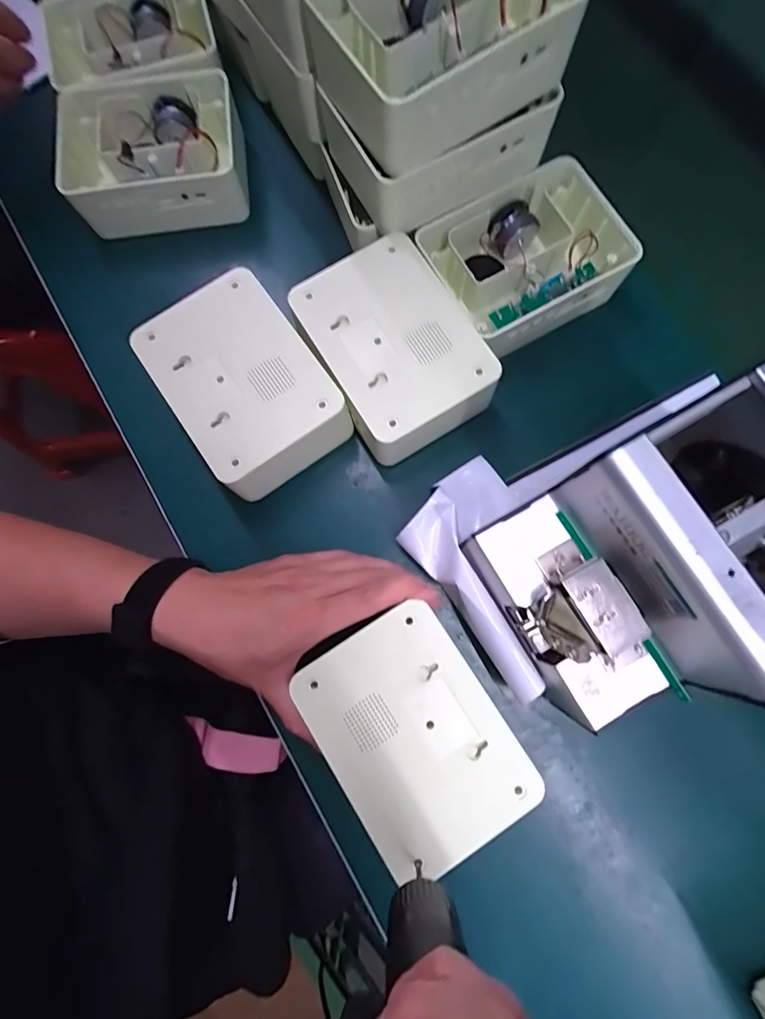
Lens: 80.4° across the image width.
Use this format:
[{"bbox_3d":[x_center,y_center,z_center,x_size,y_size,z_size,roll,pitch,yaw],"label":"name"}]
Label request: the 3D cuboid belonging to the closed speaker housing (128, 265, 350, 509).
[{"bbox_3d":[-0.103,-0.093,0.337,0.100,0.054,0.138,-35,80,-6],"label":"closed speaker housing"}]

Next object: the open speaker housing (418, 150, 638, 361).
[{"bbox_3d":[0.110,-0.194,0.357,0.137,0.056,0.104,-28,80,-5],"label":"open speaker housing"}]

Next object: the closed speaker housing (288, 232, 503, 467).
[{"bbox_3d":[0.008,-0.118,0.345,0.101,0.058,0.139,-29,80,-5],"label":"closed speaker housing"}]

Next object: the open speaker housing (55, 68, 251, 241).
[{"bbox_3d":[-0.195,-0.311,0.390,0.152,0.052,0.118,-4,79,0],"label":"open speaker housing"}]

